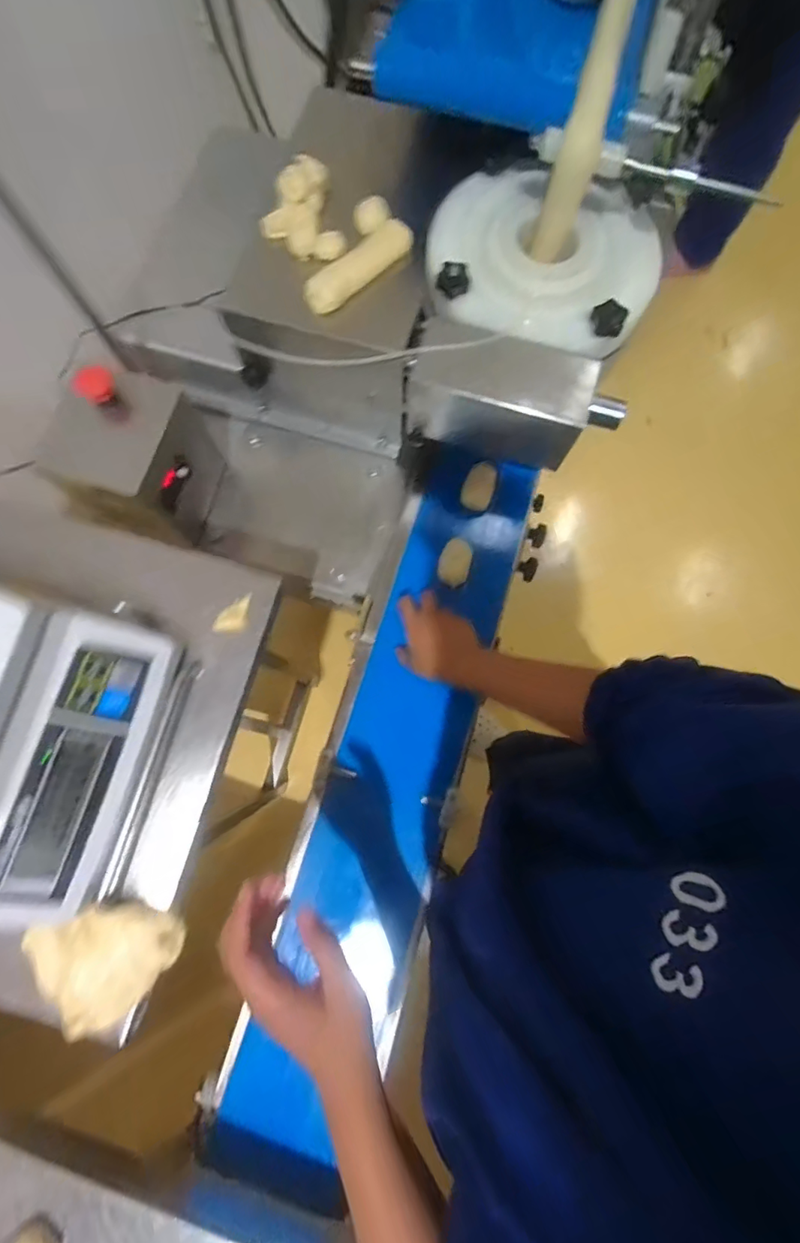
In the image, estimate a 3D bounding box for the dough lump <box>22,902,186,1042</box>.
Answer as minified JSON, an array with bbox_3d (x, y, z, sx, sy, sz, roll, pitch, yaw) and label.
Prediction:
[{"bbox_3d":[-0.251,0.280,0.434,0.105,0.035,0.098,0,78,0],"label":"dough lump"}]

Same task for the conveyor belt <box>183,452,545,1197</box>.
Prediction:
[{"bbox_3d":[-0.012,0.203,0.646,0.165,0.064,0.894,17,79,3],"label":"conveyor belt"}]

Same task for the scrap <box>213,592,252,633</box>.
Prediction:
[{"bbox_3d":[-0.160,-0.008,0.491,0.030,0.007,0.038,2,78,0],"label":"scrap"}]

